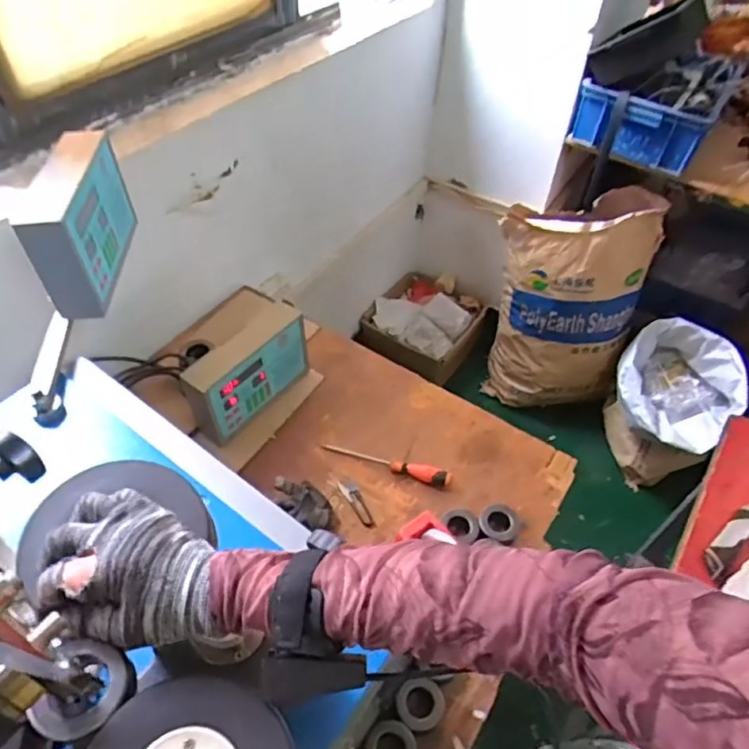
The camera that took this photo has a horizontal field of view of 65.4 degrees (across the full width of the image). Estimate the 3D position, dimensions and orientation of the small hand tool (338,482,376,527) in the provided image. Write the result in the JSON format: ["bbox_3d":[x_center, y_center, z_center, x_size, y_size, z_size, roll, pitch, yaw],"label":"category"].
[{"bbox_3d":[-0.029,0.210,0.952,0.026,0.010,0.091,-23,54,-23],"label":"small hand tool"}]

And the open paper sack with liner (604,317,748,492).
[{"bbox_3d":[0.803,0.101,1.637,0.320,0.387,0.254,38,56,26],"label":"open paper sack with liner"}]

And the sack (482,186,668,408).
[{"bbox_3d":[0.537,-0.179,1.678,0.406,0.606,0.223,6,48,0],"label":"sack"}]

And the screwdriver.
[{"bbox_3d":[0.021,0.145,0.986,0.226,0.024,0.025,16,49,9],"label":"screwdriver"}]

